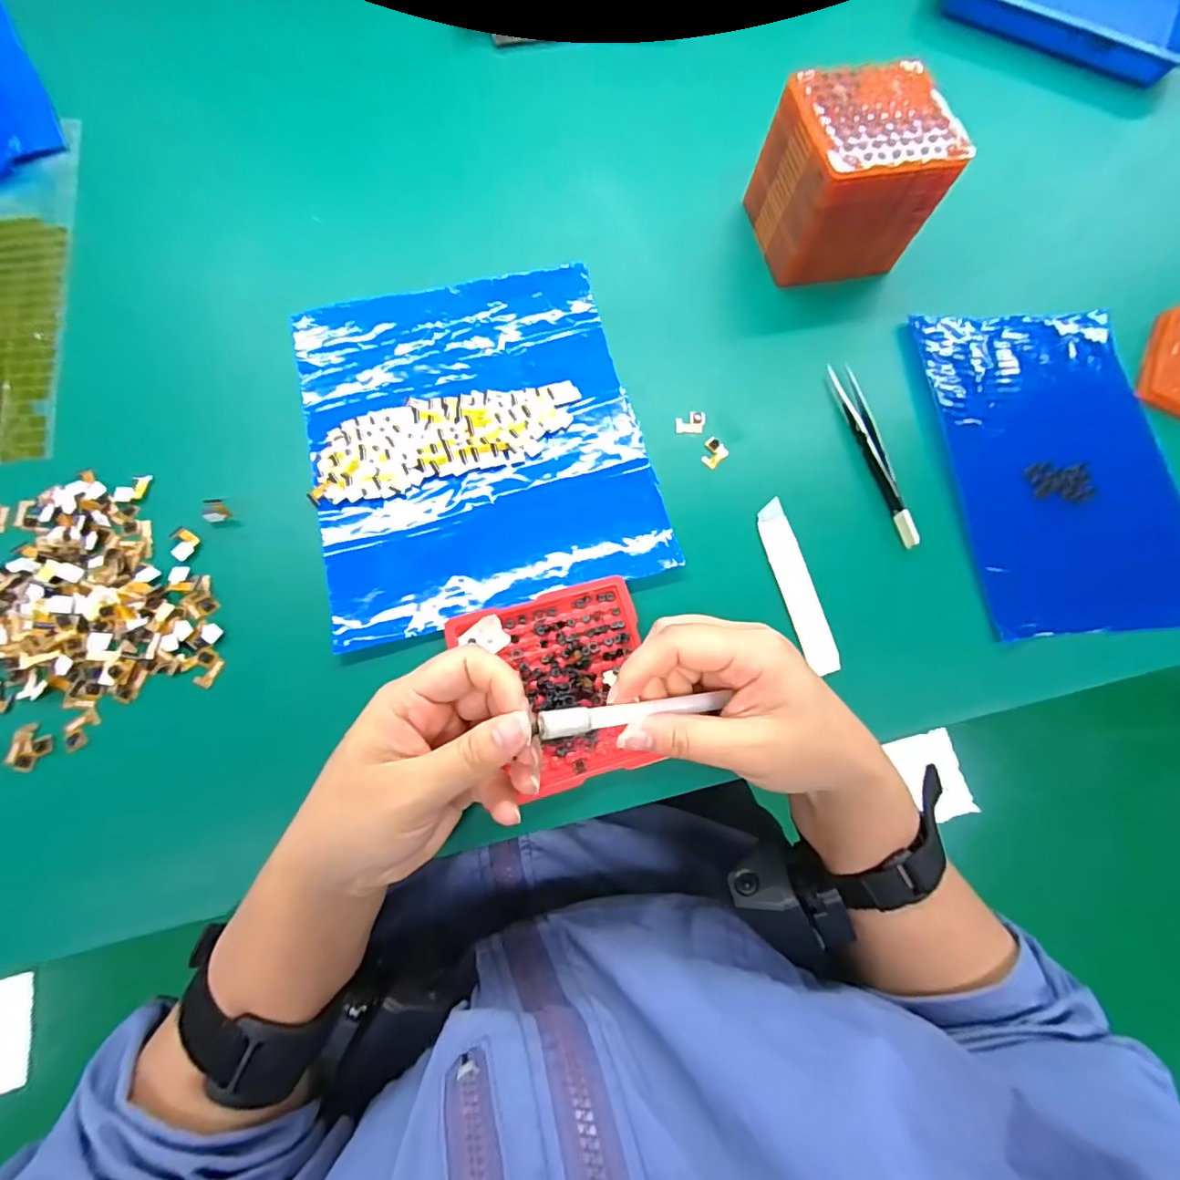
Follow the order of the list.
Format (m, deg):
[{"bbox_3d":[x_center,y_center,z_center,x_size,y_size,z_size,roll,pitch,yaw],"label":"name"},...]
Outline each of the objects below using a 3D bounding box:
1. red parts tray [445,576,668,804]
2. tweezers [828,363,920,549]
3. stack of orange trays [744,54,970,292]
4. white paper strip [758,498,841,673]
[{"bbox_3d":[-0.016,0.050,0.283,0.096,0.008,0.100,-14,73,-7],"label":"red parts tray"},{"bbox_3d":[0.174,-0.085,0.334,0.015,0.010,0.126,-9,73,-6],"label":"tweezers"},{"bbox_3d":[0.166,-0.264,0.353,0.093,0.084,0.083,-12,73,-6],"label":"stack of orange trays"},{"bbox_3d":[0.119,-0.003,0.310,0.020,0.004,0.101,-15,77,-2],"label":"white paper strip"}]

